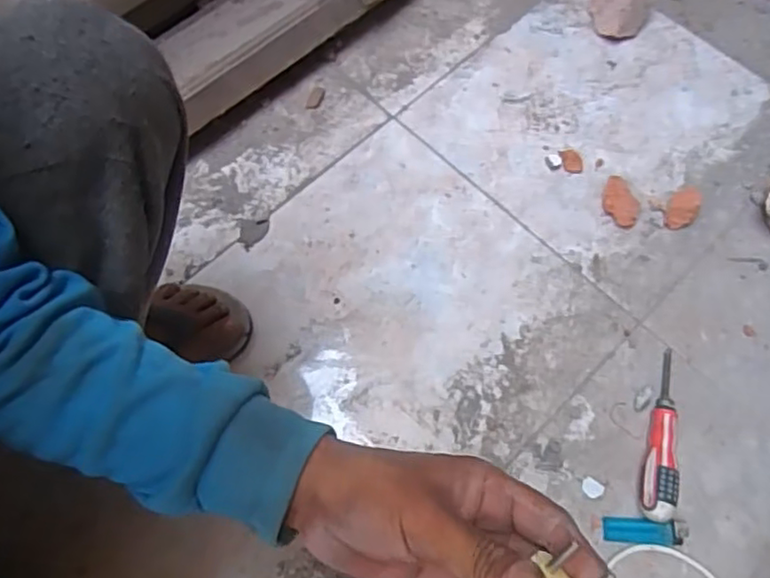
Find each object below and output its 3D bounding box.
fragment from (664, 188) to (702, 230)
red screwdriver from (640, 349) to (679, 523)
[{"bbox_3d":[0.353,-0.095,0.752,0.036,0.027,0.049,36,72,14],"label":"fragment"},{"bbox_3d":[0.286,0.145,0.652,0.031,0.033,0.180,16,68,6],"label":"red screwdriver"}]

